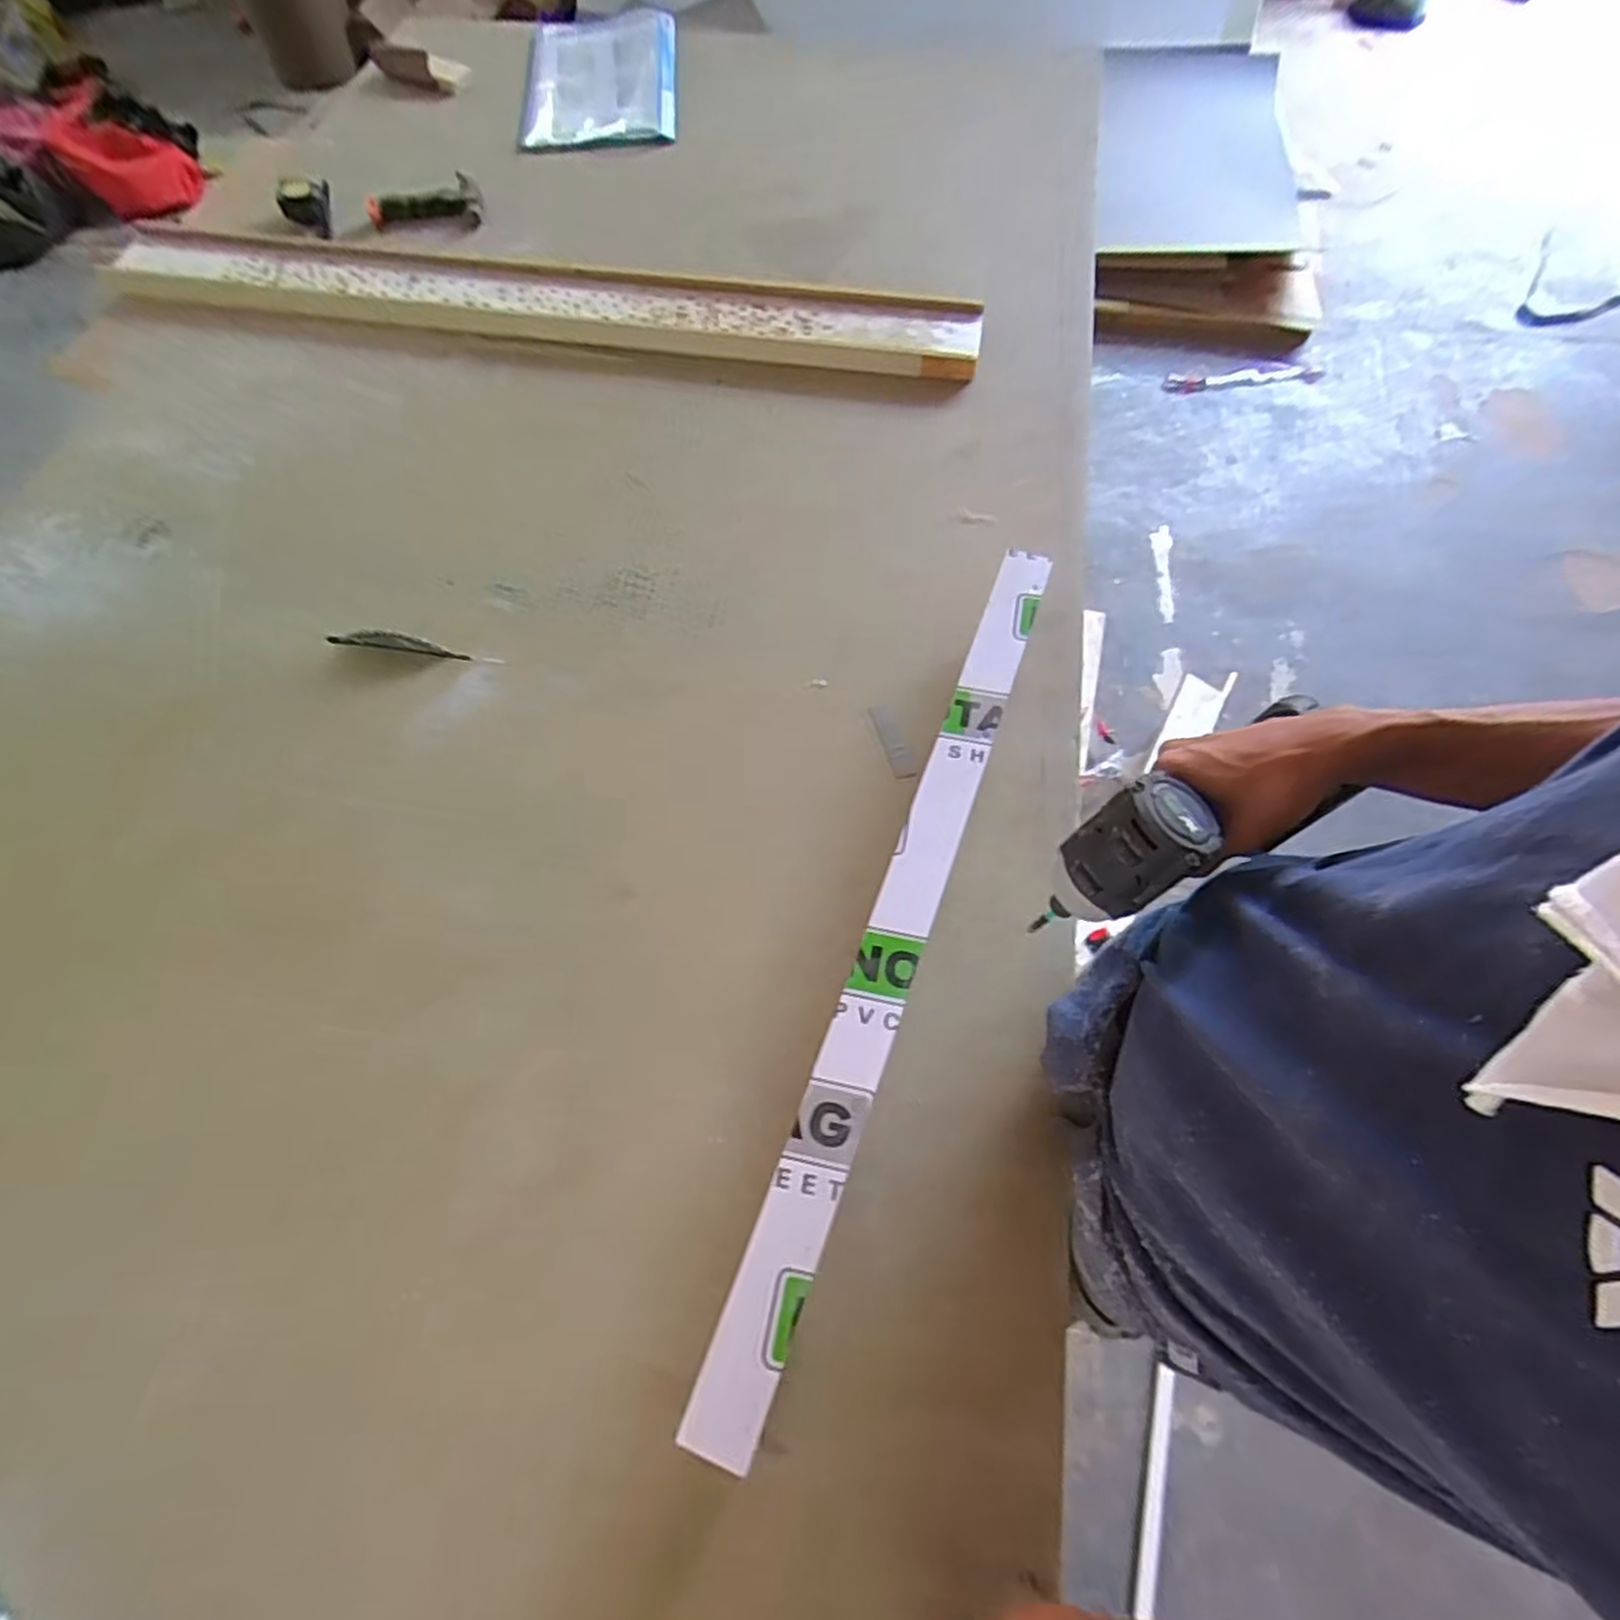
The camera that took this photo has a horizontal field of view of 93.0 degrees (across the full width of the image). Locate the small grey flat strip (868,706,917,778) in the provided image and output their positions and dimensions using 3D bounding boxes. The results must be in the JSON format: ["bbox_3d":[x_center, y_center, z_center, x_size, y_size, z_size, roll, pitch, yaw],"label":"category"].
[{"bbox_3d":[0.081,-0.068,0.752,0.022,0.004,0.083,-16,66,-8],"label":"small grey flat strip"}]

